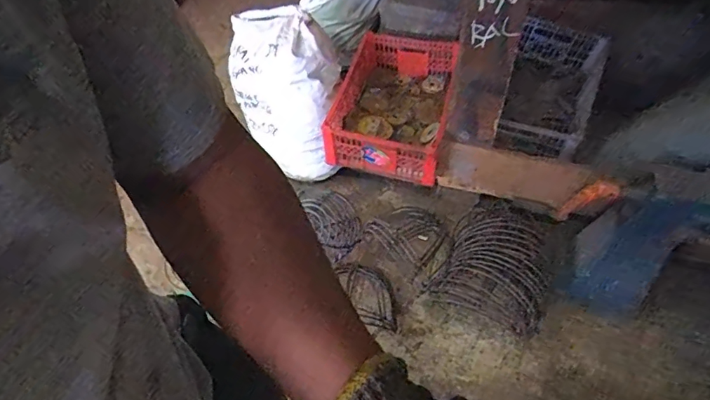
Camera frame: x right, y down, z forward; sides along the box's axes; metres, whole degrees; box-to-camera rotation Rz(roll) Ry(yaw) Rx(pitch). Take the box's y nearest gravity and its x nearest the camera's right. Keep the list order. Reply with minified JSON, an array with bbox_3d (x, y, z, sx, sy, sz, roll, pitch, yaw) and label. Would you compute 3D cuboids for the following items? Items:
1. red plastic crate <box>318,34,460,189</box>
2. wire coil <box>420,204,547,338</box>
[{"bbox_3d":[0.111,-0.285,1.426,0.333,0.166,0.453,10,56,10],"label":"red plastic crate"},{"bbox_3d":[0.375,0.153,1.260,0.291,0.121,0.320,20,59,17],"label":"wire coil"}]

